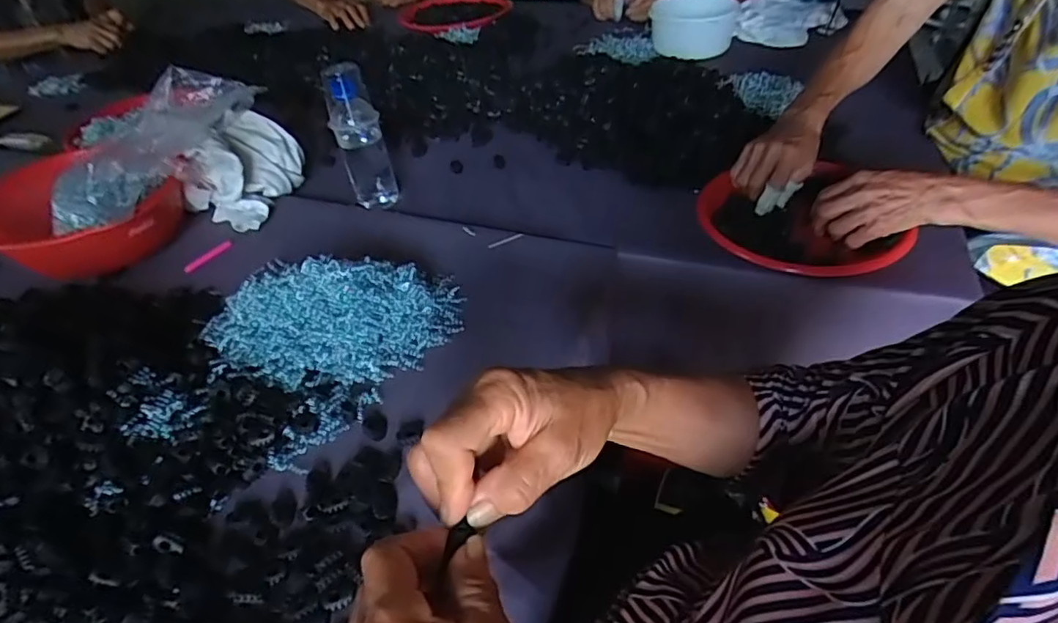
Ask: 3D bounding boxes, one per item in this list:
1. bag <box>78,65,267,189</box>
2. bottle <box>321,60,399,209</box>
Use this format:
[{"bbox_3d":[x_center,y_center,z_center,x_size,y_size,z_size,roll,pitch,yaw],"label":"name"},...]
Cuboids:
[{"bbox_3d":[-0.415,-0.205,0.673,0.126,0.071,0.241,6,44,13],"label":"bag"},{"bbox_3d":[-0.224,-0.232,0.767,0.060,0.173,0.062,-15,41,-7],"label":"bottle"}]

